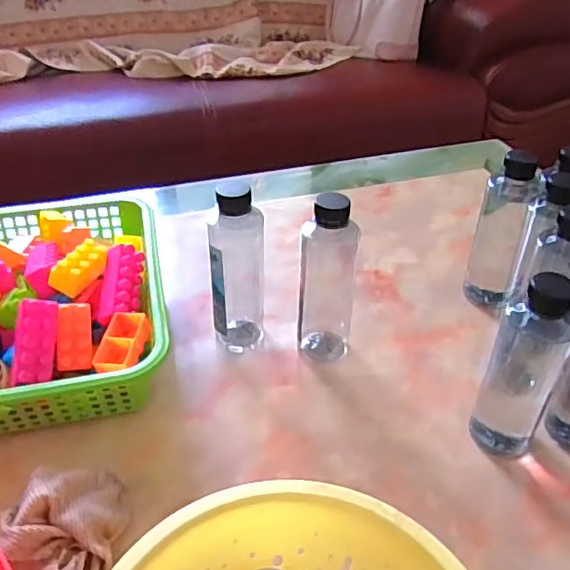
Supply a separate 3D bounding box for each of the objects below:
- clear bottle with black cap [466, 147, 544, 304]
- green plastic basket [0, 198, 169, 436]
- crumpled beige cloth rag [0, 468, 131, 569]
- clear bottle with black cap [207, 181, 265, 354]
[{"bbox_3d":[0.226,-0.049,0.624,0.058,0.174,0.058,24,45,27],"label":"clear bottle with black cap"},{"bbox_3d":[-0.236,0.017,0.603,0.217,0.101,0.290,-9,40,-11],"label":"green plastic basket"},{"bbox_3d":[-0.159,0.189,0.429,0.084,0.051,0.106,-6,39,-8],"label":"crumpled beige cloth rag"},{"bbox_3d":[-0.046,-0.013,0.579,0.052,0.180,0.046,1,39,1],"label":"clear bottle with black cap"}]

